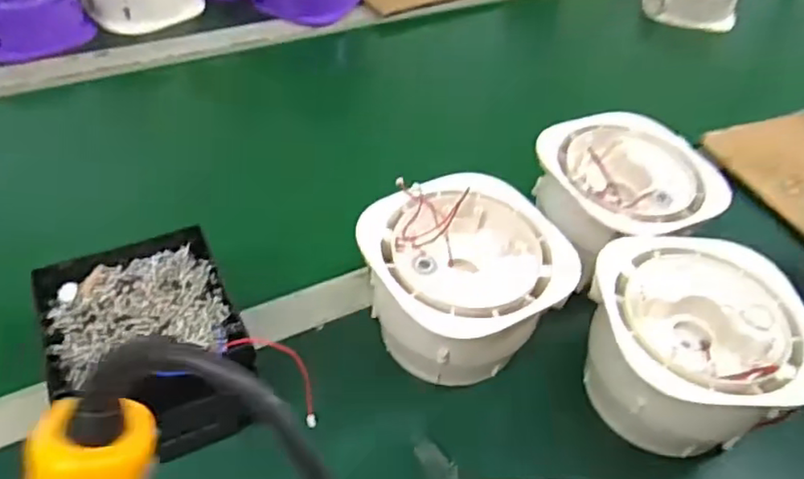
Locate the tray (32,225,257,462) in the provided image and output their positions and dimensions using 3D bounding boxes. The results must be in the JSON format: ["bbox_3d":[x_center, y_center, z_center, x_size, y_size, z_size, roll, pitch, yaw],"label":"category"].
[{"bbox_3d":[-0.177,0.074,0.438,0.120,0.067,0.154,-18,51,-22],"label":"tray"}]

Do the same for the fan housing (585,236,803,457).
[{"bbox_3d":[0.199,0.079,0.452,0.136,0.095,0.138,4,46,-3],"label":"fan housing"}]

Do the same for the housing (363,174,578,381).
[{"bbox_3d":[0.042,0.031,0.479,0.147,0.087,0.143,-6,47,-13],"label":"housing"}]

